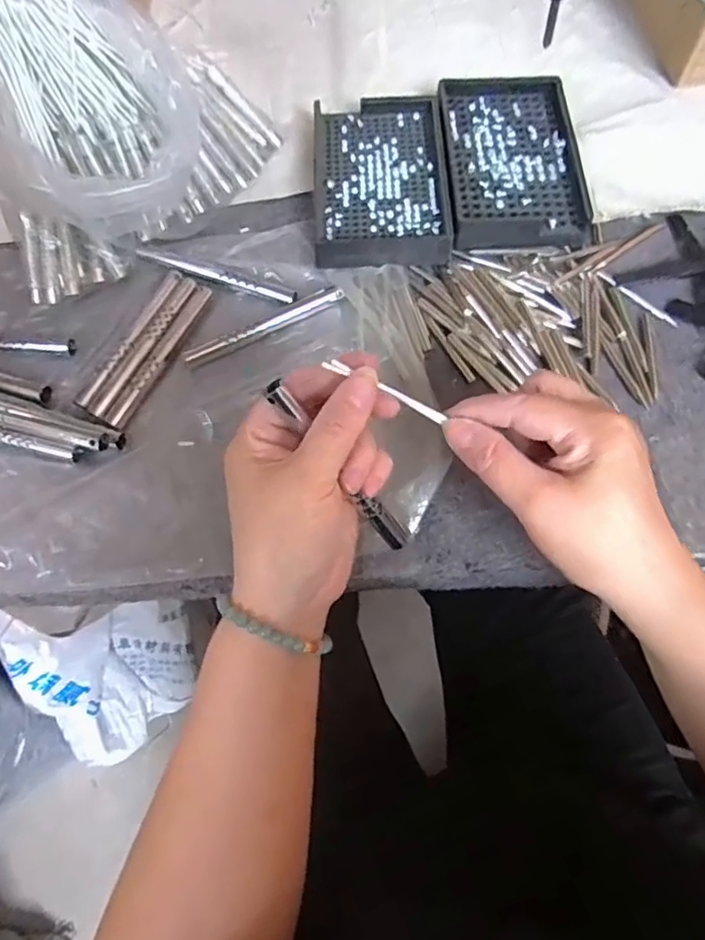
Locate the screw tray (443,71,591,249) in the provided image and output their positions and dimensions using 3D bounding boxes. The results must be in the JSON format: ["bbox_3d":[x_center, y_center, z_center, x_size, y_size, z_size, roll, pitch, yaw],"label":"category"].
[{"bbox_3d":[0.109,-0.217,0.409,0.090,0.022,0.150,-1,69,1],"label":"screw tray"}]

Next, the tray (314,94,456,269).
[{"bbox_3d":[0.019,-0.201,0.404,0.086,0.024,0.139,-3,69,0],"label":"tray"}]

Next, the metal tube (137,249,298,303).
[{"bbox_3d":[-0.088,-0.128,0.385,0.107,0.007,0.010,17,71,8],"label":"metal tube"}]

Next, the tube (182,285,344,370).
[{"bbox_3d":[-0.057,-0.093,0.377,0.107,0.008,0.012,-24,71,-8],"label":"tube"}]

